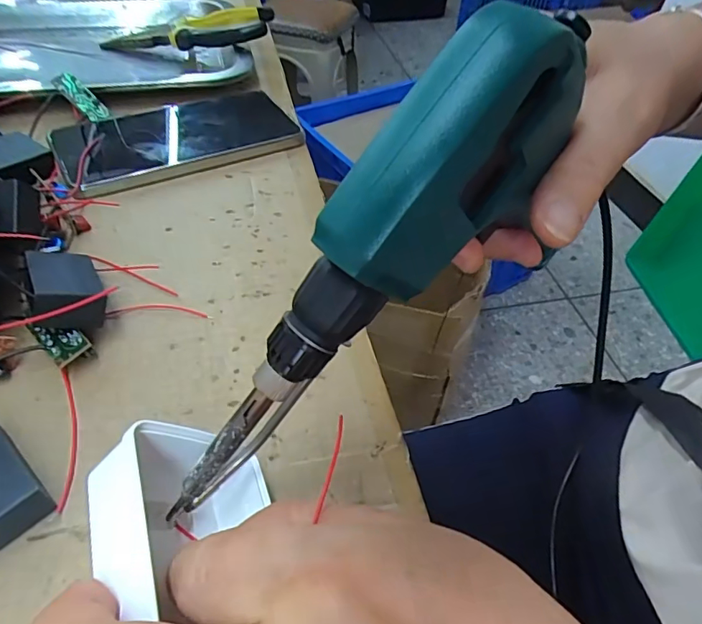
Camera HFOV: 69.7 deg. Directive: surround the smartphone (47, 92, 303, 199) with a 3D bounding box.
[{"bbox_3d":[-0.122,-0.125,0.362,0.160,0.015,0.082,-22,52,-23],"label":"smartphone"}]

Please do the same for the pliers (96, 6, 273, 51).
[{"bbox_3d":[-0.151,-0.254,0.461,0.158,0.019,0.046,-6,46,5],"label":"pliers"}]

